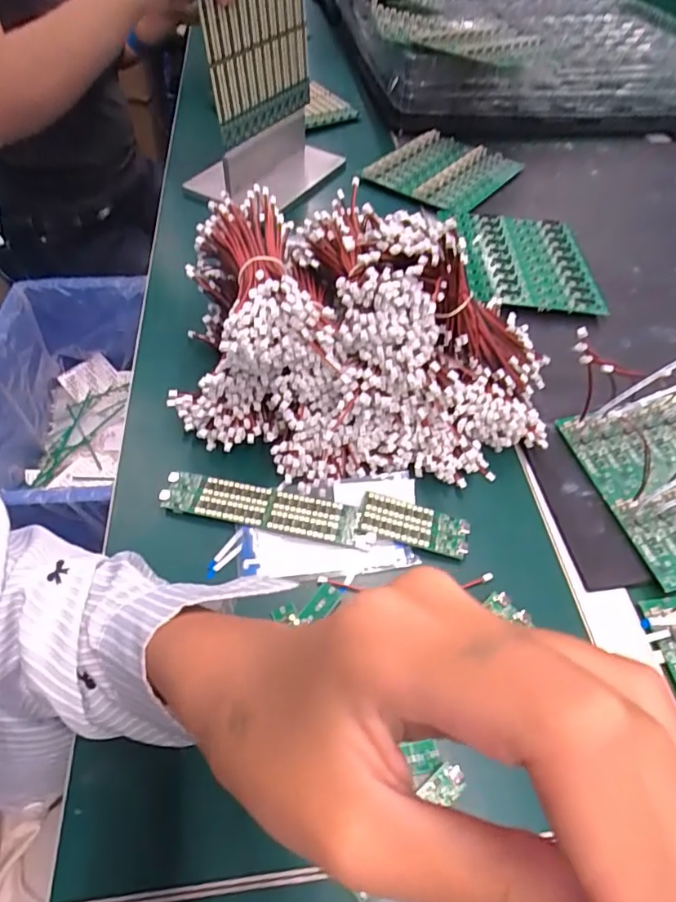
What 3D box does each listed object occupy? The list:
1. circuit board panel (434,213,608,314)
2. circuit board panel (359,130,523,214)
[{"bbox_3d":[0.221,-0.229,0.617,0.156,0.023,0.194,2,53,-2],"label":"circuit board panel"},{"bbox_3d":[0.153,-0.407,0.746,0.164,0.024,0.205,33,58,19],"label":"circuit board panel"}]

